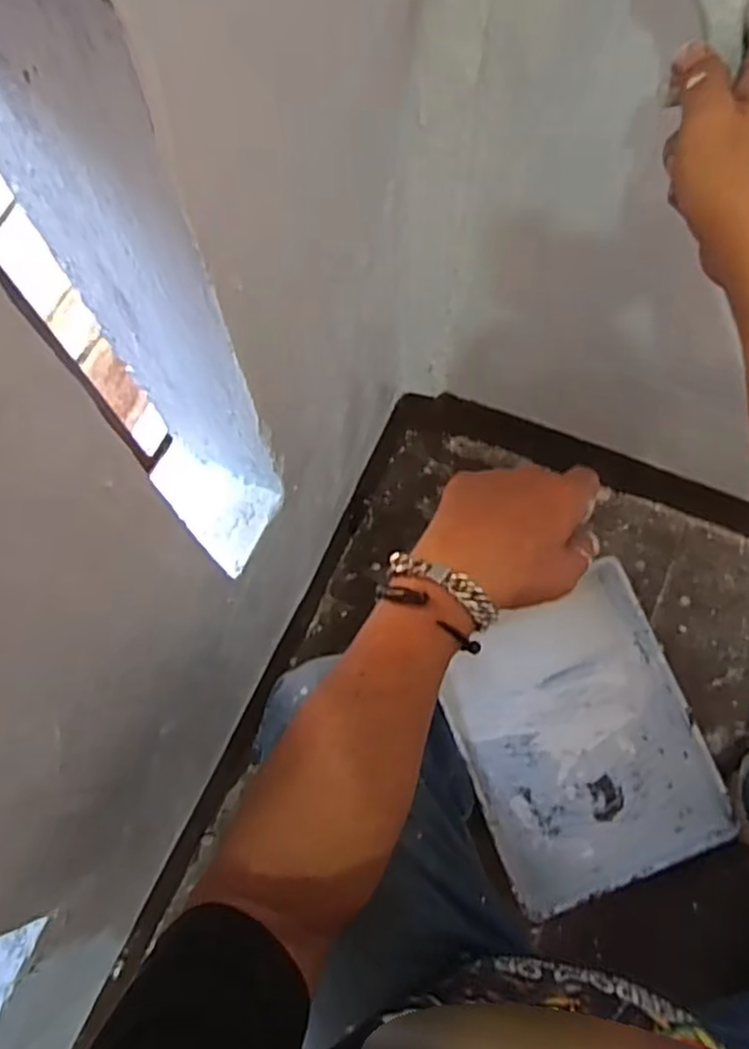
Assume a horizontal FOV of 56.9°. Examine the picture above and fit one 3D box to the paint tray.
[{"bbox_3d":[0.250,0.261,0.869,0.282,0.050,0.335,-20,74,-7],"label":"paint tray"}]

